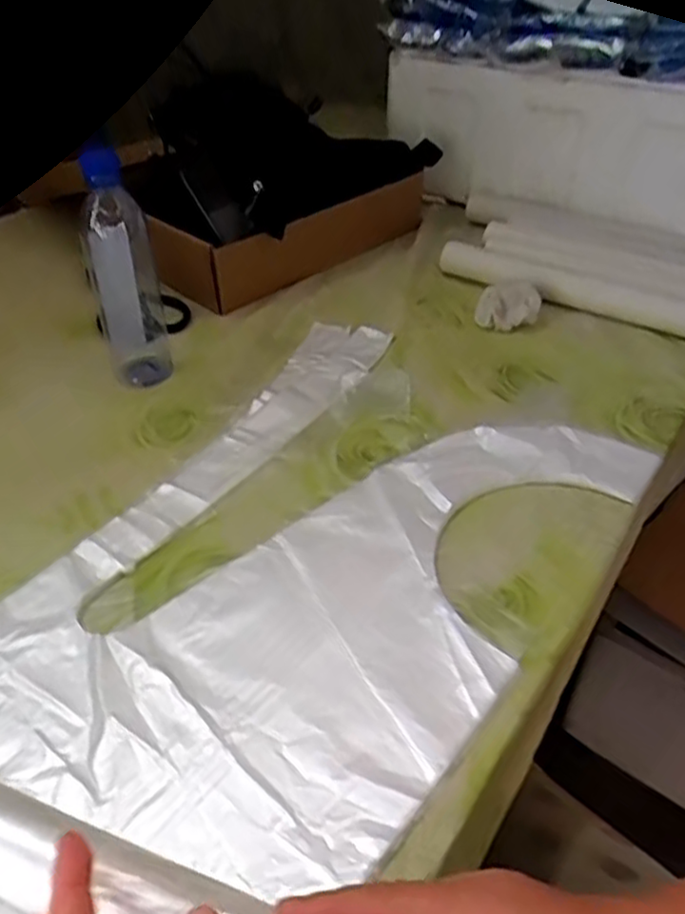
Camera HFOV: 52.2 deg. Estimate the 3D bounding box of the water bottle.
[{"bbox_3d":[-0.202,-0.172,0.652,0.061,0.221,0.052,-12,42,-14],"label":"water bottle"}]

